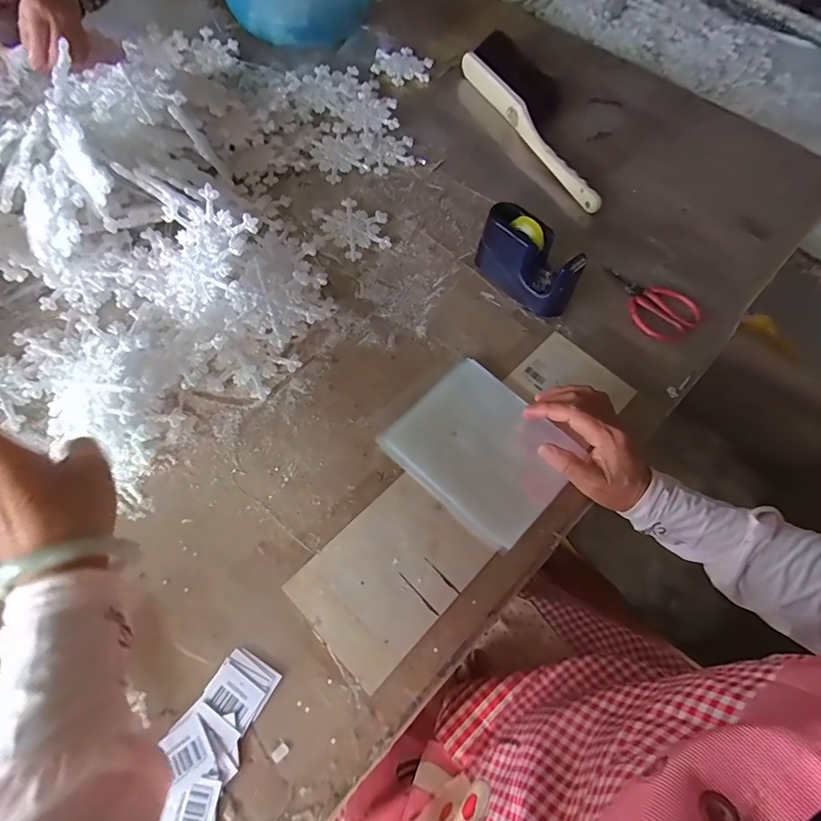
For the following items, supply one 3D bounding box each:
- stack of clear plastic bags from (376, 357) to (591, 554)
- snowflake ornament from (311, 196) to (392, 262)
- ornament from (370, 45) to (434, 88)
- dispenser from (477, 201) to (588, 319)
[{"bbox_3d":[0.076,0.039,0.465,0.164,0.016,0.147,39,67,16],"label":"stack of clear plastic bags"},{"bbox_3d":[-0.077,-0.235,0.580,0.096,0.015,0.102,1,62,-3],"label":"snowflake ornament"},{"bbox_3d":[-0.014,-0.604,0.780,0.100,0.008,0.111,-37,70,-20],"label":"ornament"},{"bbox_3d":[0.141,-0.179,0.535,0.057,0.076,0.130,-38,71,-20],"label":"dispenser"}]

